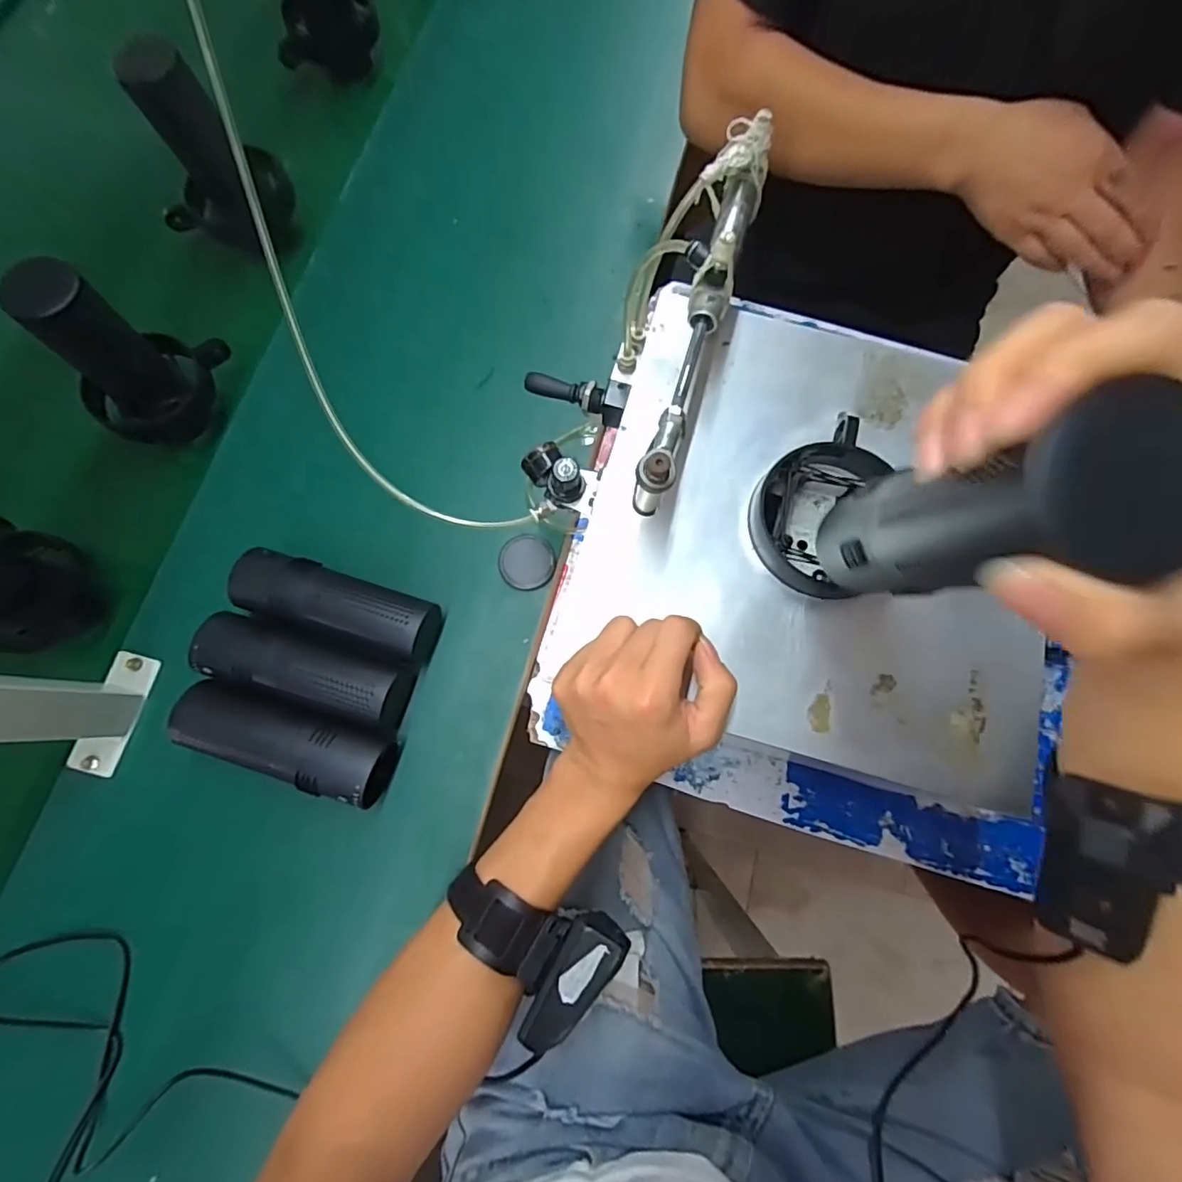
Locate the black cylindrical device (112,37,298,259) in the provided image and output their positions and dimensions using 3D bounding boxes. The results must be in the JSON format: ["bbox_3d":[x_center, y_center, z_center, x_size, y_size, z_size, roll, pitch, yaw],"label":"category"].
[{"bbox_3d":[-0.363,-0.408,0.509,0.100,0.147,0.081,17,77,3],"label":"black cylindrical device"}]

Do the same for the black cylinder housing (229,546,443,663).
[{"bbox_3d":[-0.219,0.012,0.466,0.170,0.067,0.057,17,77,3],"label":"black cylinder housing"}]

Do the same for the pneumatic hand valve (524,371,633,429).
[{"bbox_3d":[-0.011,-0.161,0.450,0.088,0.020,0.029,20,77,19],"label":"pneumatic hand valve"}]

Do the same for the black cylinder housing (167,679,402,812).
[{"bbox_3d":[-0.244,0.123,0.446,0.167,0.064,0.058,16,77,3],"label":"black cylinder housing"}]

